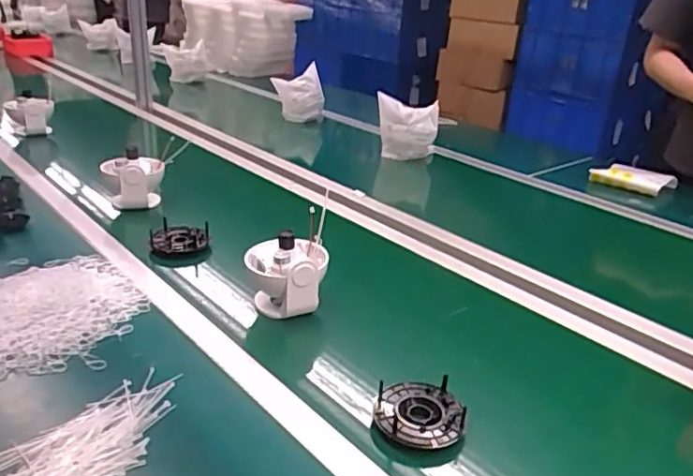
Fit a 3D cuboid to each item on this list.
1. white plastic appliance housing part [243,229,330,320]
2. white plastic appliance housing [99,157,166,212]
[{"bbox_3d":[-0.084,0.052,0.869,0.116,0.108,0.105,-7,26,-15],"label":"white plastic appliance housing part"},{"bbox_3d":[-0.426,-0.105,1.210,0.117,0.130,0.088,-9,27,-18],"label":"white plastic appliance housing"}]

